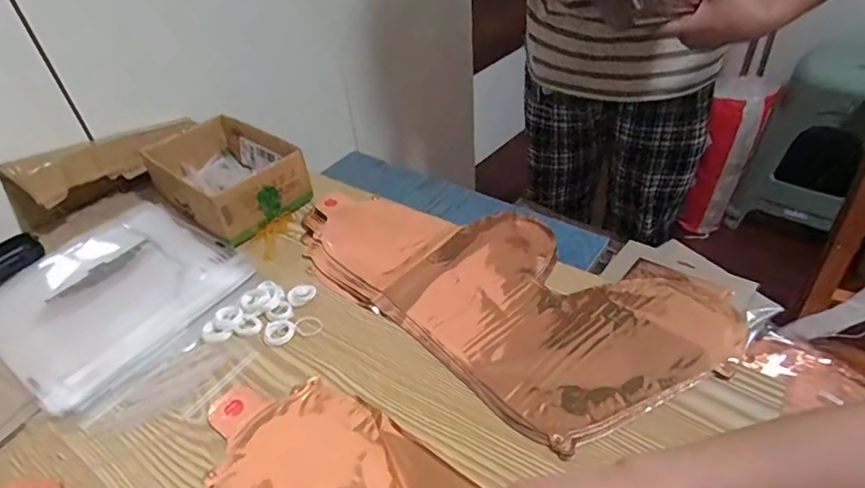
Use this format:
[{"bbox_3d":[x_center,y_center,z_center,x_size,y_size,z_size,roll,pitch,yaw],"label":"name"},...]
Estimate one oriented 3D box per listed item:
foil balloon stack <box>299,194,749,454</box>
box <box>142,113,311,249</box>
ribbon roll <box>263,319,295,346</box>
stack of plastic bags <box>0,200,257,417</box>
[{"bbox_3d":[0.048,0.040,0.512,0.438,0.015,0.225,20,47,27],"label":"foil balloon stack"},{"bbox_3d":[-0.257,-0.089,0.646,0.197,0.062,0.130,31,52,35],"label":"box"},{"bbox_3d":[-0.146,0.083,0.489,0.029,0.005,0.028,-3,41,3],"label":"ribbon roll"},{"bbox_3d":[-0.335,0.046,0.545,0.226,0.012,0.217,23,48,29],"label":"stack of plastic bags"}]

